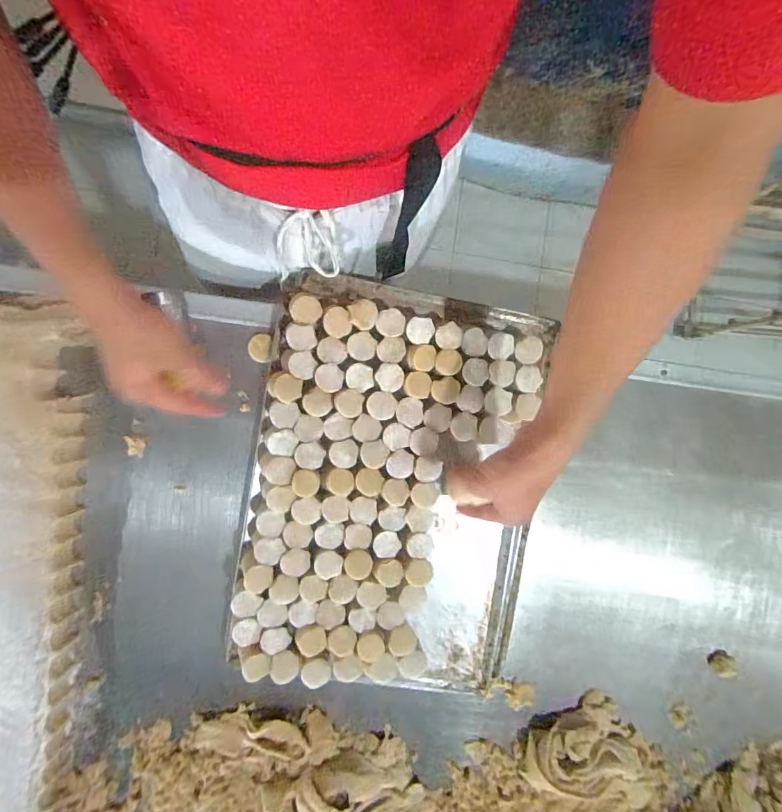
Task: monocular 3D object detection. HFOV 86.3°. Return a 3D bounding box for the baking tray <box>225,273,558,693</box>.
[{"bbox_3d":[0.005,0.097,0.503,0.345,0.056,0.469,9,90,-6],"label":"baking tray"}]

